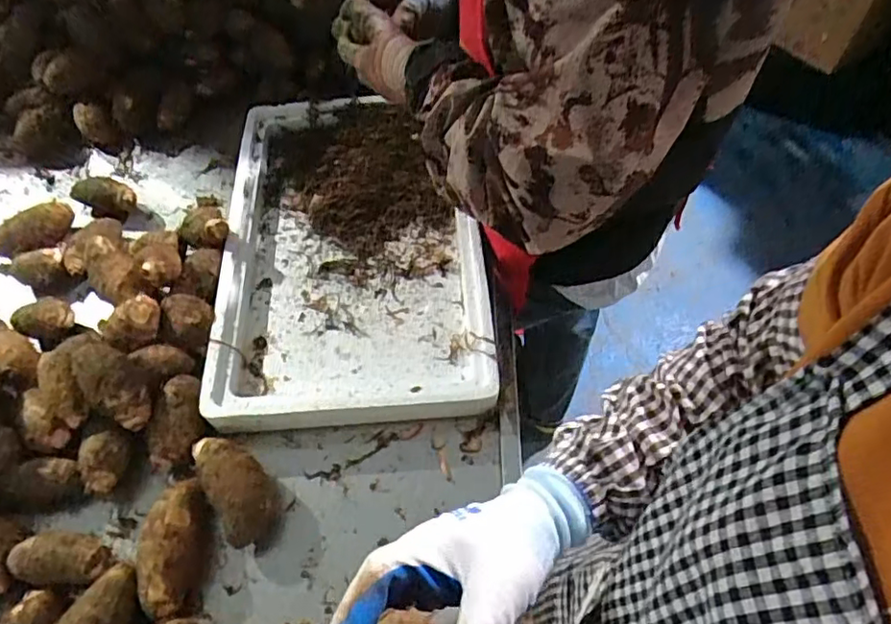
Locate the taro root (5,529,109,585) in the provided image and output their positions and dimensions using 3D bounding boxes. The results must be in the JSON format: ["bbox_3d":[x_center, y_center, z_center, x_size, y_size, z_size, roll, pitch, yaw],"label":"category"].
[{"bbox_3d":[-0.341,0.216,0.532,0.079,0.033,0.042,0,57,4],"label":"taro root"}]

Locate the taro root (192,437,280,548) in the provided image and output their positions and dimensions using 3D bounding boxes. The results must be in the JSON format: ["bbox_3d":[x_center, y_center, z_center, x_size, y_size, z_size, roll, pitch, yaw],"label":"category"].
[{"bbox_3d":[-0.197,0.161,0.570,0.054,0.055,0.104,-31,60,-15],"label":"taro root"}]

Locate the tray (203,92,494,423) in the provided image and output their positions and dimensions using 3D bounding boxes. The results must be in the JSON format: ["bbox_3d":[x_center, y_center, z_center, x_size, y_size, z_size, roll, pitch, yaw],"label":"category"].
[{"bbox_3d":[-0.109,-0.091,0.708,0.293,0.054,0.458,-5,57,1],"label":"tray"}]

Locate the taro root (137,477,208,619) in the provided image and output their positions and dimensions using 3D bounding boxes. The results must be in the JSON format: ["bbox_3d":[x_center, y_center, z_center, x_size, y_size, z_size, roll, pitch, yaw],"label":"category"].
[{"bbox_3d":[-0.244,0.207,0.542,0.050,0.043,0.120,1,57,4],"label":"taro root"}]

